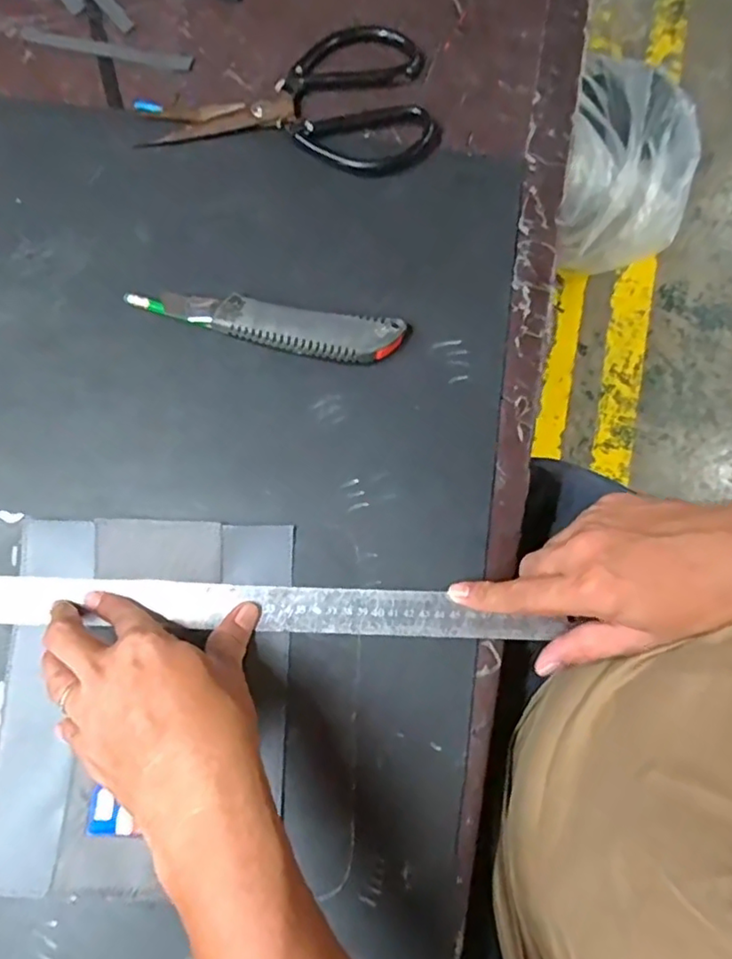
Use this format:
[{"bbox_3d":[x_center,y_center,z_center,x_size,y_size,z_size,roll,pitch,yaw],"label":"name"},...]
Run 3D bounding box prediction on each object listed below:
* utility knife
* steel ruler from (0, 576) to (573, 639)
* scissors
[{"bbox_3d":[-0.069,-0.111,0.416,0.191,0.018,0.037,11,78,2],"label":"utility knife"},{"bbox_3d":[-0.136,0.081,0.385,0.507,0.004,0.030,2,77,0],"label":"steel ruler"},{"bbox_3d":[-0.056,-0.301,0.461,0.224,0.013,0.127,8,78,1],"label":"scissors"}]

